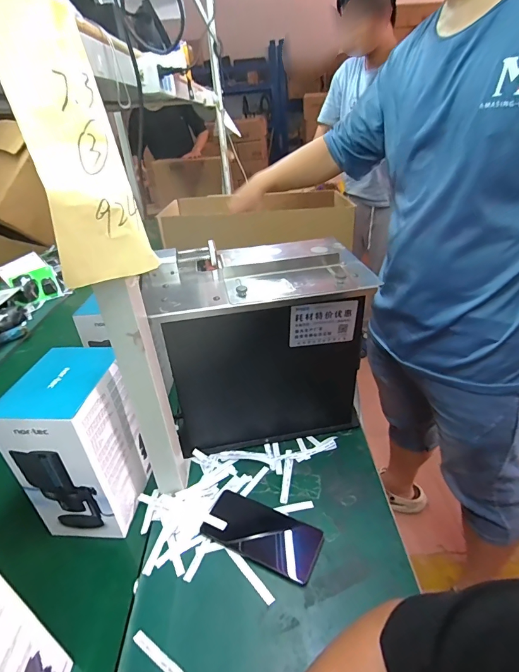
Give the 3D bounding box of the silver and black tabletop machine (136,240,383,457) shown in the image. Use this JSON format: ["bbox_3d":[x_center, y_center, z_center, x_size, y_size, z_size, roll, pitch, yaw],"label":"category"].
[{"bbox_3d":[0.000,0.024,0.648,0.332,0.310,0.201,-9,31,-8],"label":"silver and black tabletop machine"}]

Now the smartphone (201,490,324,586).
[{"bbox_3d":[0.002,0.272,0.510,0.158,0.011,0.073,12,34,25],"label":"smartphone"}]

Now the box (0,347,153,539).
[{"bbox_3d":[-0.249,0.147,0.527,0.122,0.218,0.148,-1,31,5],"label":"box"}]

